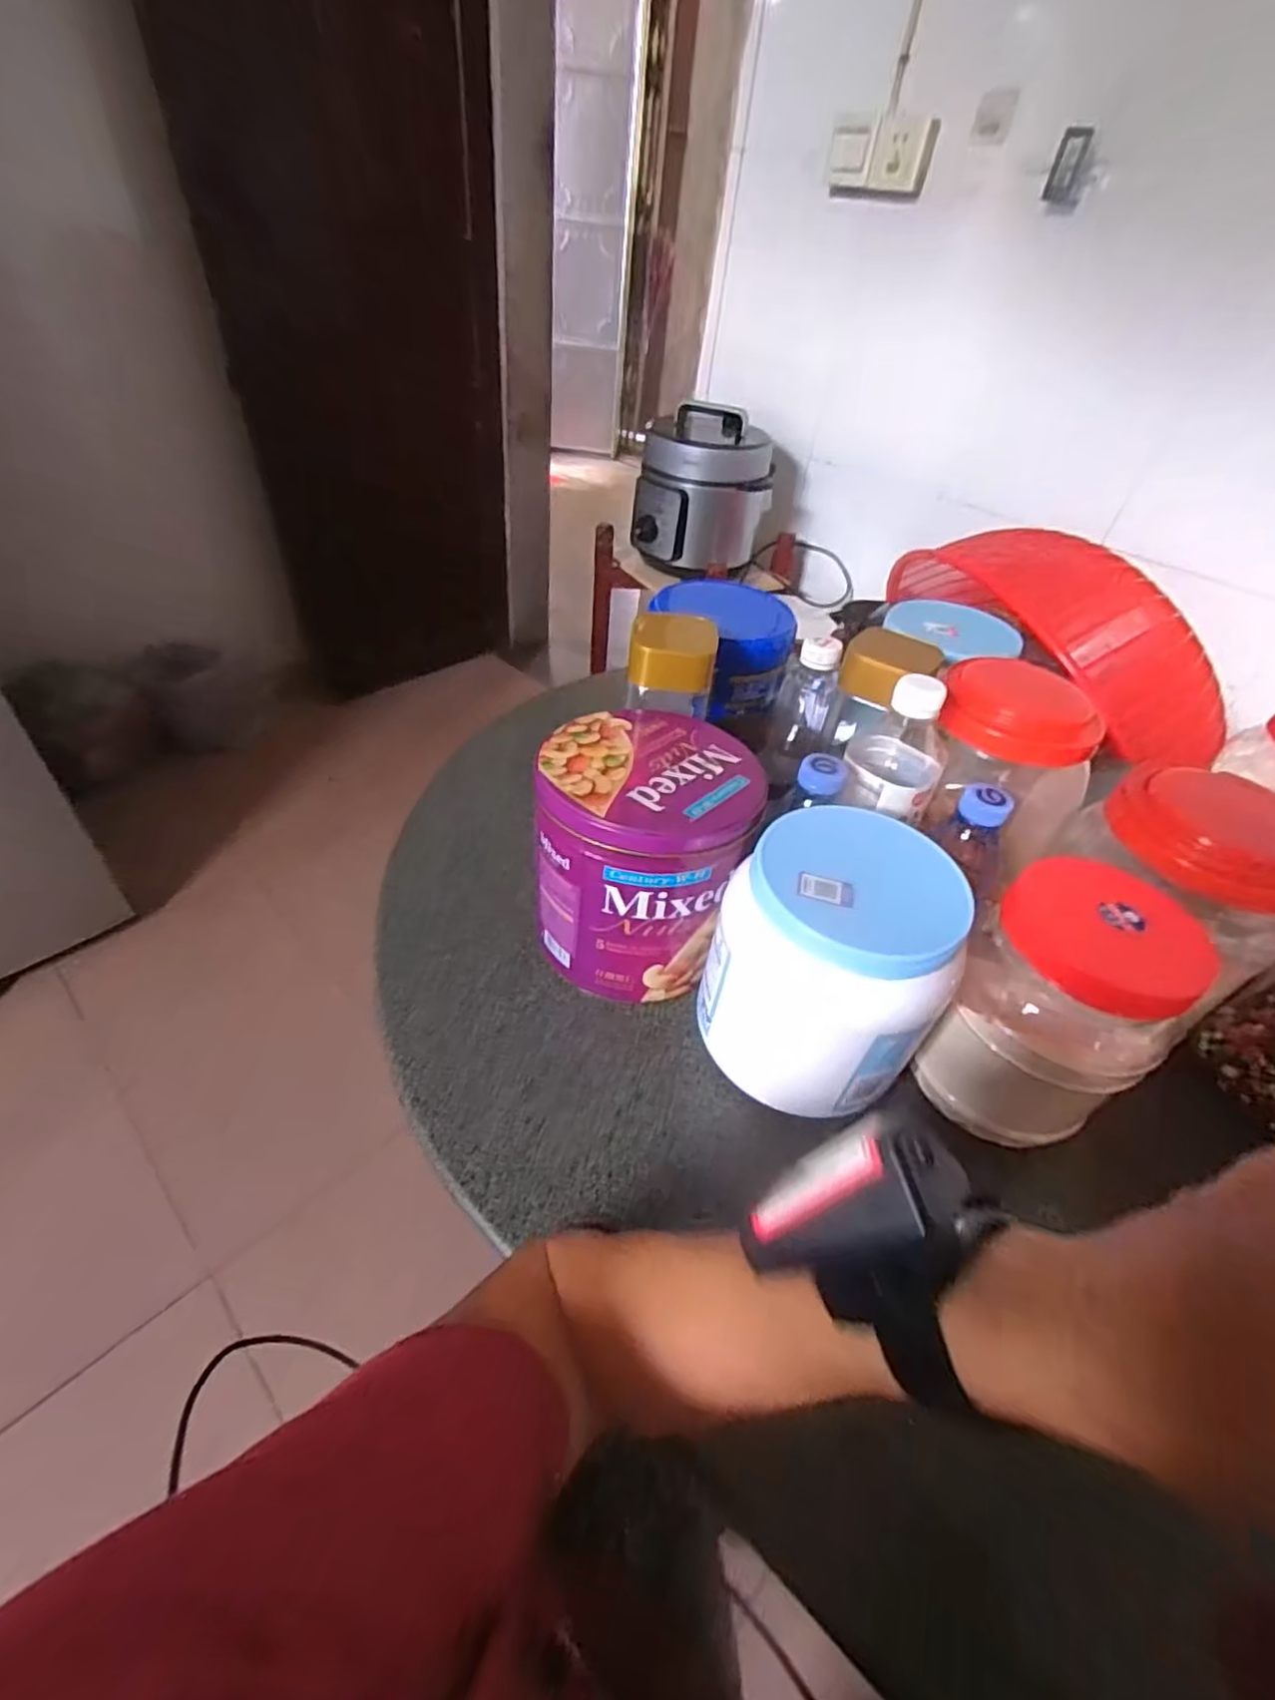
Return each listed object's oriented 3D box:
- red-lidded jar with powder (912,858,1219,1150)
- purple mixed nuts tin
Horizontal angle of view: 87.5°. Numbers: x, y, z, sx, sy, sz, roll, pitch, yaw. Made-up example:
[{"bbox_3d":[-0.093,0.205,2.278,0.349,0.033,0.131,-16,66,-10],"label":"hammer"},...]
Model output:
[{"bbox_3d":[0.247,0.097,0.397,0.105,0.152,0.087,35,49,26],"label":"red-lidded jar with powder"},{"bbox_3d":[0.002,0.002,0.479,0.137,0.149,0.139,5,43,-3],"label":"purple mixed nuts tin"}]

